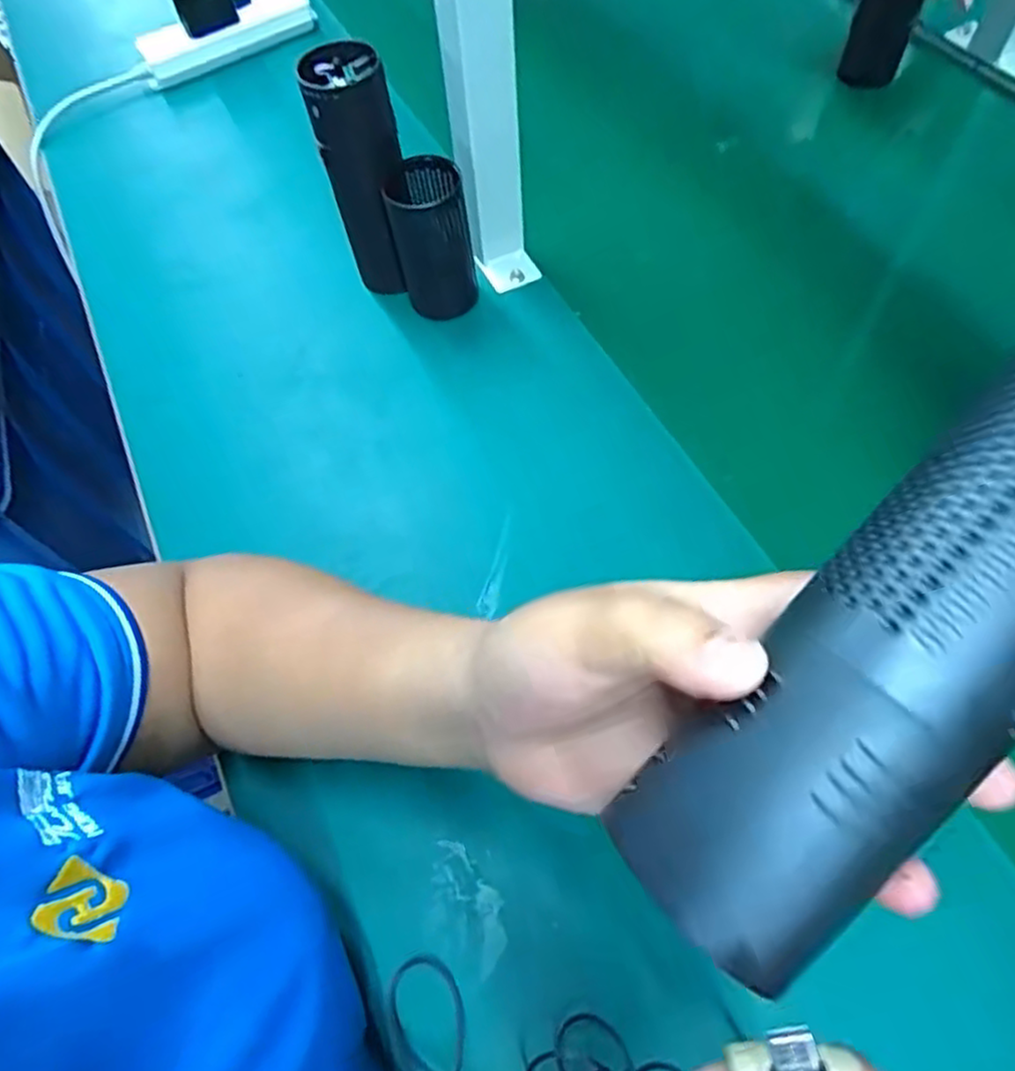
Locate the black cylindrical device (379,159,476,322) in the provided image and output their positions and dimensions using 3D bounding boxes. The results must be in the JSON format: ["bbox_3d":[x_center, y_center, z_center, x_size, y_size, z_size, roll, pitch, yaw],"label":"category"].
[{"bbox_3d":[-0.054,-0.217,0.515,0.053,0.109,0.053,-2,60,3],"label":"black cylindrical device"}]

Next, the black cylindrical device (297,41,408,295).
[{"bbox_3d":[-0.099,-0.256,0.509,0.053,0.165,0.049,-2,60,3],"label":"black cylindrical device"}]

